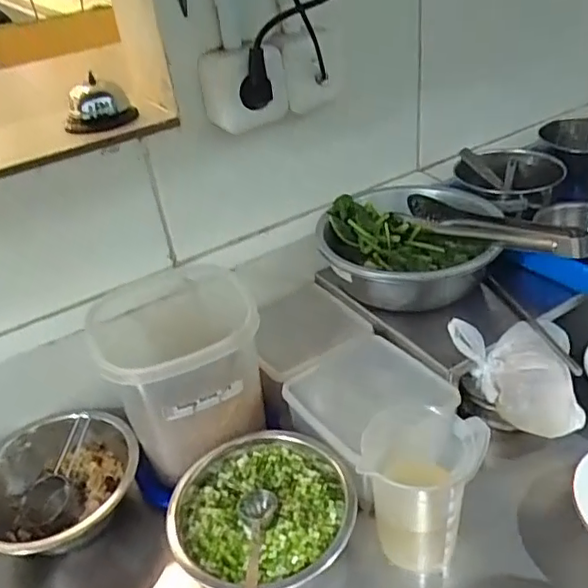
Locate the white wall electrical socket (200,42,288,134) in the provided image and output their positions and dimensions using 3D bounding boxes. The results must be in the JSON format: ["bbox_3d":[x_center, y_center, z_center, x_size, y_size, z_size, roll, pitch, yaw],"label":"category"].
[{"bbox_3d":[-0.055,-0.229,0.655,0.075,0.078,0.063,-30,40,-30],"label":"white wall electrical socket"}]

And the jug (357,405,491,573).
[{"bbox_3d":[0.113,0.172,0.537,0.087,0.121,0.085,21,43,35],"label":"jug"}]

